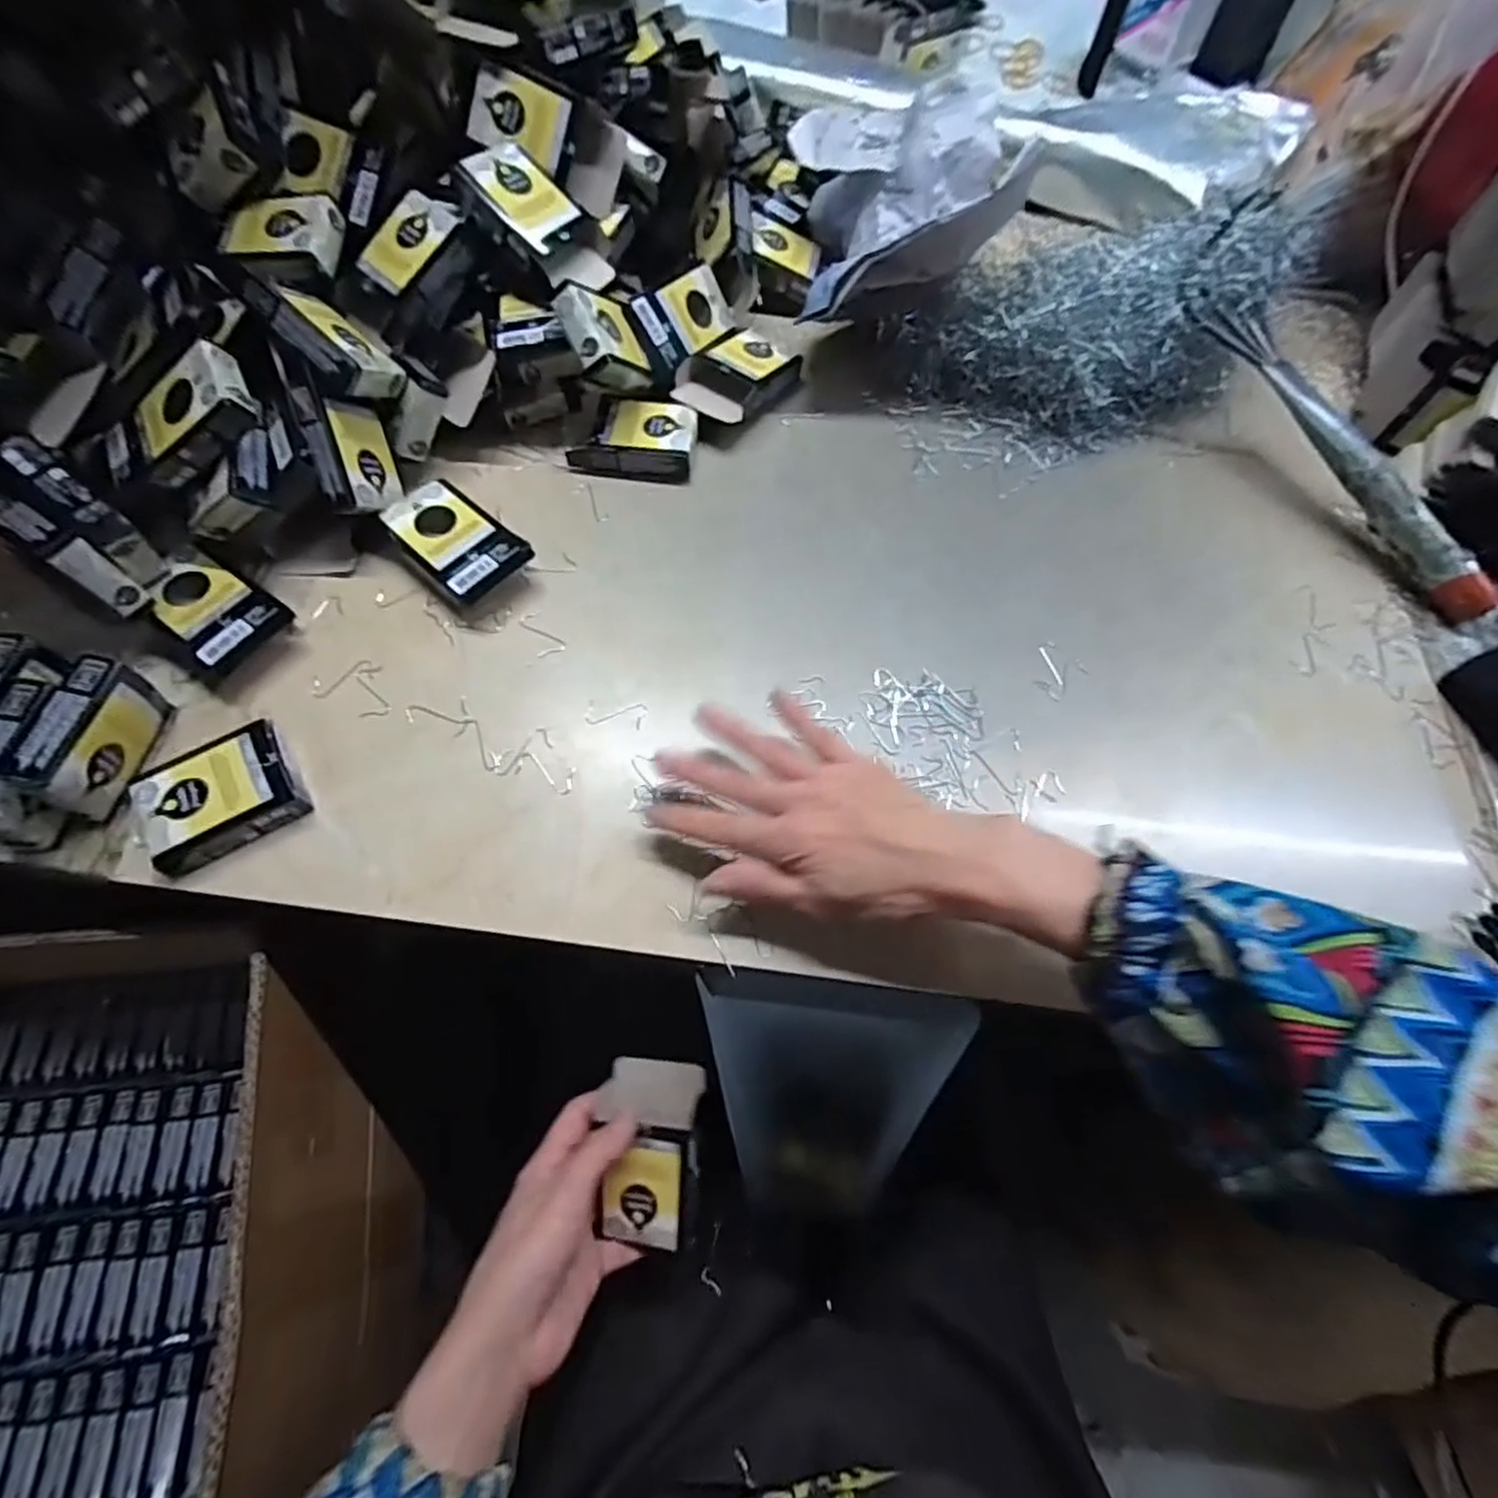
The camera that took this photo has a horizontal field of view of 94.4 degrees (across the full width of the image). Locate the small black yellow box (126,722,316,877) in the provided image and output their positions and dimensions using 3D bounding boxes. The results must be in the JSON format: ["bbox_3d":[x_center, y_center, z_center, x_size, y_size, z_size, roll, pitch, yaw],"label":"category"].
[{"bbox_3d":[-0.282,0.026,0.373,0.072,0.026,0.058,-30,70,-16],"label":"small black yellow box"}]

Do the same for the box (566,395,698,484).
[{"bbox_3d":[-0.080,-0.221,0.494,0.084,0.024,0.054,9,65,1],"label":"box"}]

